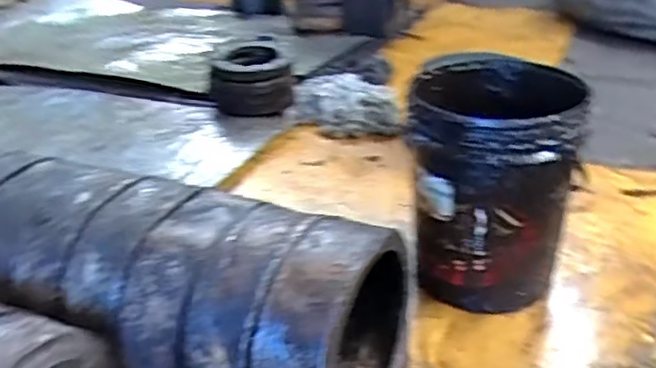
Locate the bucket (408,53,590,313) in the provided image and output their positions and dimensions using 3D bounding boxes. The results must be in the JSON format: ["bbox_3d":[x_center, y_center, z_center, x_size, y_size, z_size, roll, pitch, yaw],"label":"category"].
[{"bbox_3d":[0.295,0.002,1.134,0.278,0.374,0.305,1,29,12],"label":"bucket"}]

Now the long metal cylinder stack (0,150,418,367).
[{"bbox_3d":[-0.330,0.157,0.982,0.866,0.317,0.285,9,31,23],"label":"long metal cylinder stack"}]

